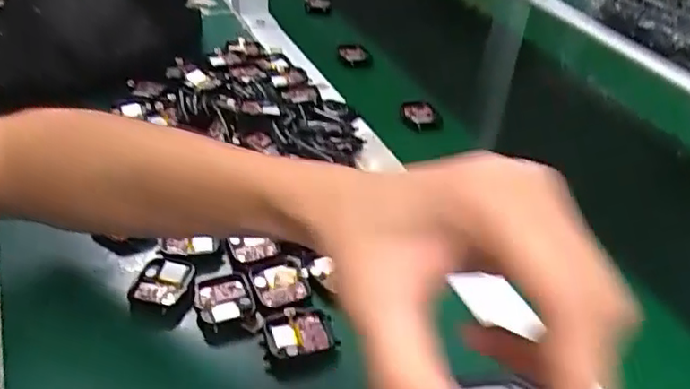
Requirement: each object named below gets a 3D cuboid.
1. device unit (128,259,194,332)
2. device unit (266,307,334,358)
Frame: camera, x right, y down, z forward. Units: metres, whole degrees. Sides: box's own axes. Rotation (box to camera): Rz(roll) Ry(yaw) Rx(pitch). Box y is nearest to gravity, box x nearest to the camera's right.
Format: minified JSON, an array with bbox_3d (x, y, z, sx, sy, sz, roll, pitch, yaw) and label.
[{"bbox_3d":[-0.128,0.072,0.453,0.042,0.021,0.053,4,38,-1],"label":"device unit"},{"bbox_3d":[-0.030,0.093,0.425,0.043,0.012,0.035,-6,39,-13],"label":"device unit"}]

